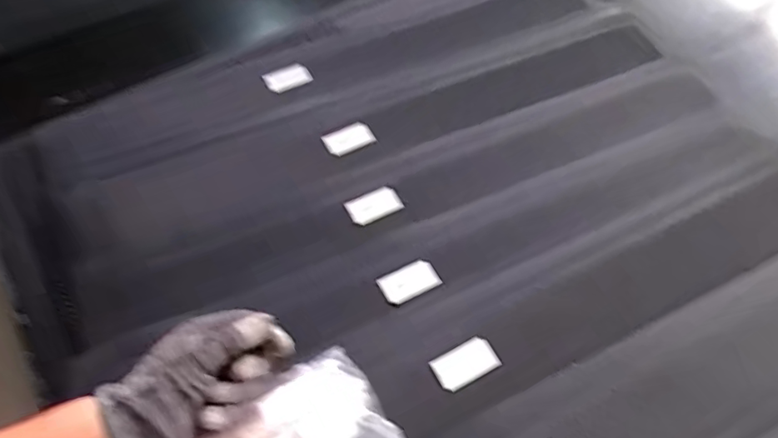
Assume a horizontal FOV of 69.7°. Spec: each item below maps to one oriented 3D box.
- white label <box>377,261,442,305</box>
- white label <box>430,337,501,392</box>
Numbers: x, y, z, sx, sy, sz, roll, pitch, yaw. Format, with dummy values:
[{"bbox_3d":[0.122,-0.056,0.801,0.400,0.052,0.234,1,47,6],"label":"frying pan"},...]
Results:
[{"bbox_3d":[0.020,0.062,0.550,0.057,0.007,0.032,-24,66,-15],"label":"white label"},{"bbox_3d":[0.068,0.127,0.492,0.056,0.004,0.032,-26,67,-15],"label":"white label"}]

